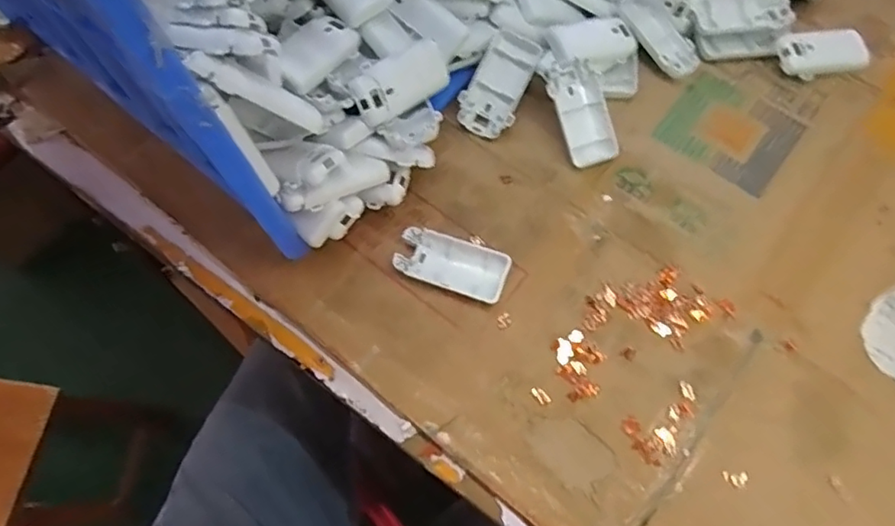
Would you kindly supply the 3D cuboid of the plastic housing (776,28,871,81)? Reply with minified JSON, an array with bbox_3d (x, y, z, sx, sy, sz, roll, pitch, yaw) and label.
[{"bbox_3d":[0.372,-0.209,0.579,0.088,0.021,0.042,-12,67,-3],"label":"plastic housing"}]

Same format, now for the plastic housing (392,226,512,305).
[{"bbox_3d":[0.005,0.002,0.505,0.095,0.019,0.045,18,69,9],"label":"plastic housing"}]

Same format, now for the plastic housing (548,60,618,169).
[{"bbox_3d":[0.124,-0.137,0.535,0.049,0.014,0.094,-25,92,-4],"label":"plastic housing"}]

